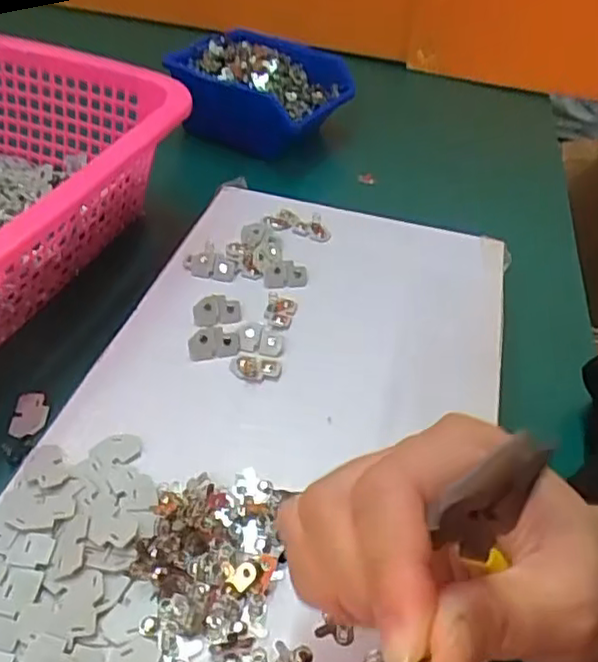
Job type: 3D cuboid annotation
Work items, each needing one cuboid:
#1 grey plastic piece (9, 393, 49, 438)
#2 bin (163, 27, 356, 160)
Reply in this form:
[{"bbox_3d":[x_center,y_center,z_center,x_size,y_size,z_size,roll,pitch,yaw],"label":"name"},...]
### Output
[{"bbox_3d":[-0.137,0.043,0.328,0.015,0.005,0.026,4,43,-3],"label":"grey plastic piece"},{"bbox_3d":[-0.034,-0.215,0.593,0.133,0.077,0.126,24,45,17],"label":"bin"}]

